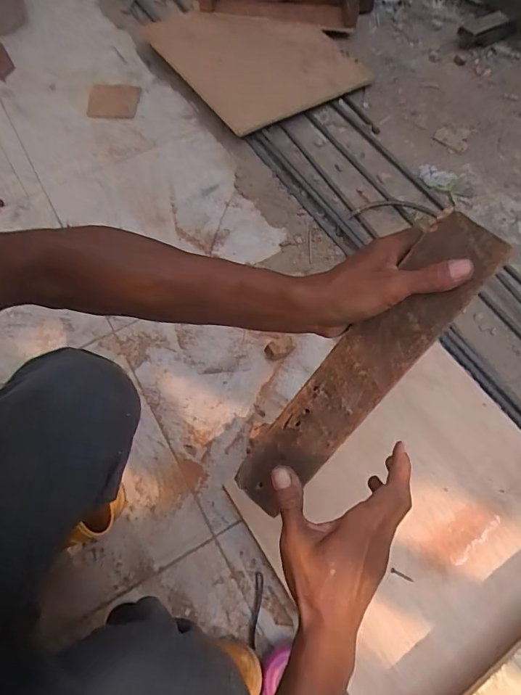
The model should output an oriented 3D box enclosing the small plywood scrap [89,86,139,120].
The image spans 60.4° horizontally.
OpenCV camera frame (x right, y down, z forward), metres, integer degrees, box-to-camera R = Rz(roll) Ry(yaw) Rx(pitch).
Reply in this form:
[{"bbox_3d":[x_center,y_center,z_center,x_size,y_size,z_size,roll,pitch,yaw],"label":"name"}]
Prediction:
[{"bbox_3d":[-0.357,-0.603,1.099,0.162,0.013,0.096,11,83,23],"label":"small plywood scrap"}]

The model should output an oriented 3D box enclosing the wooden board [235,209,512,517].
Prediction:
[{"bbox_3d":[0.079,0.032,0.393,0.061,0.010,0.315,41,113,11],"label":"wooden board"}]

